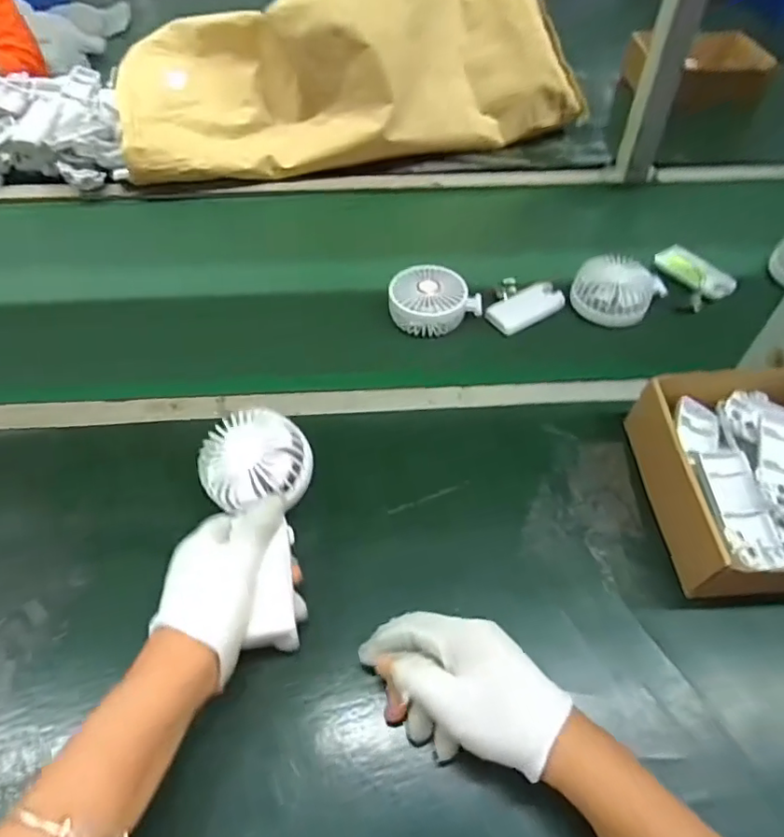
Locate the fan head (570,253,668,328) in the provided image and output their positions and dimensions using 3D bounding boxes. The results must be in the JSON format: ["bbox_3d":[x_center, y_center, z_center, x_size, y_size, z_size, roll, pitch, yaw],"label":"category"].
[{"bbox_3d":[0.257,-0.149,0.635,0.090,0.036,0.084,0,50,0],"label":"fan head"}]

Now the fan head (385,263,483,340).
[{"bbox_3d":[0.048,-0.136,0.622,0.099,0.043,0.072,-23,57,-12],"label":"fan head"}]

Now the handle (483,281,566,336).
[{"bbox_3d":[0.156,-0.130,0.640,0.089,0.016,0.047,-28,55,-21],"label":"handle"}]

